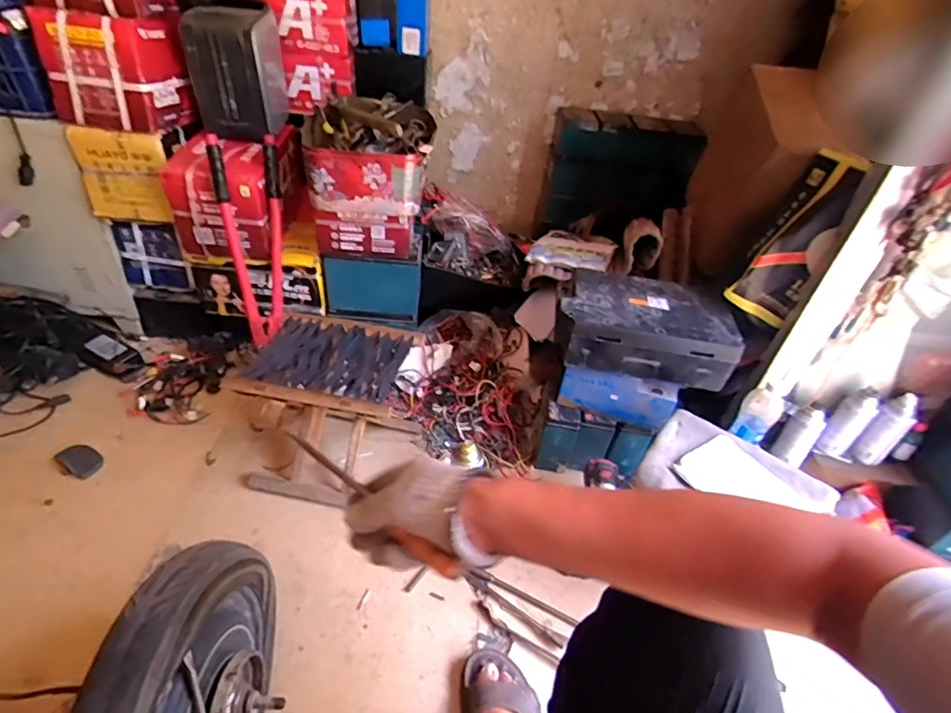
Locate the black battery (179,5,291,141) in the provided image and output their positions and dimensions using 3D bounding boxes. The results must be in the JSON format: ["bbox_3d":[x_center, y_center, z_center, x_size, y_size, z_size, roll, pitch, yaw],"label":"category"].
[{"bbox_3d":[-0.537,-0.647,1.155,0.155,0.241,0.183,2,40,-6],"label":"black battery"}]

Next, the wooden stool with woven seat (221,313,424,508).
[{"bbox_3d":[-0.300,0.110,1.063,0.300,0.311,0.249,9,40,1],"label":"wooden stool with woven seat"}]

